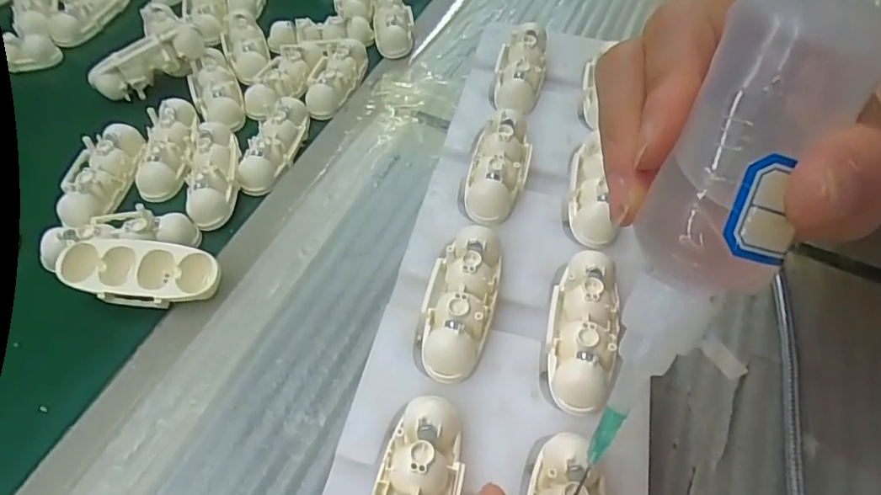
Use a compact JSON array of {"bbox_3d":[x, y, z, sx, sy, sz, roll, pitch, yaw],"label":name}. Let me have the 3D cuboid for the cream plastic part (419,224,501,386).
[{"bbox_3d":[0.007,0.019,0.212,0.025,0.015,0.059,12,53,5],"label":"cream plastic part"}]

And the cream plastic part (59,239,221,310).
[{"bbox_3d":[-0.123,0.011,0.234,0.063,0.016,0.023,6,53,1],"label":"cream plastic part"}]

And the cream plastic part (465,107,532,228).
[{"bbox_3d":[0.027,-0.037,0.253,0.024,0.016,0.057,14,54,7],"label":"cream plastic part"}]

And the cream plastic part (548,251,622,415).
[{"bbox_3d":[0.053,0.029,0.207,0.023,0.015,0.059,11,53,5],"label":"cream plastic part"}]

